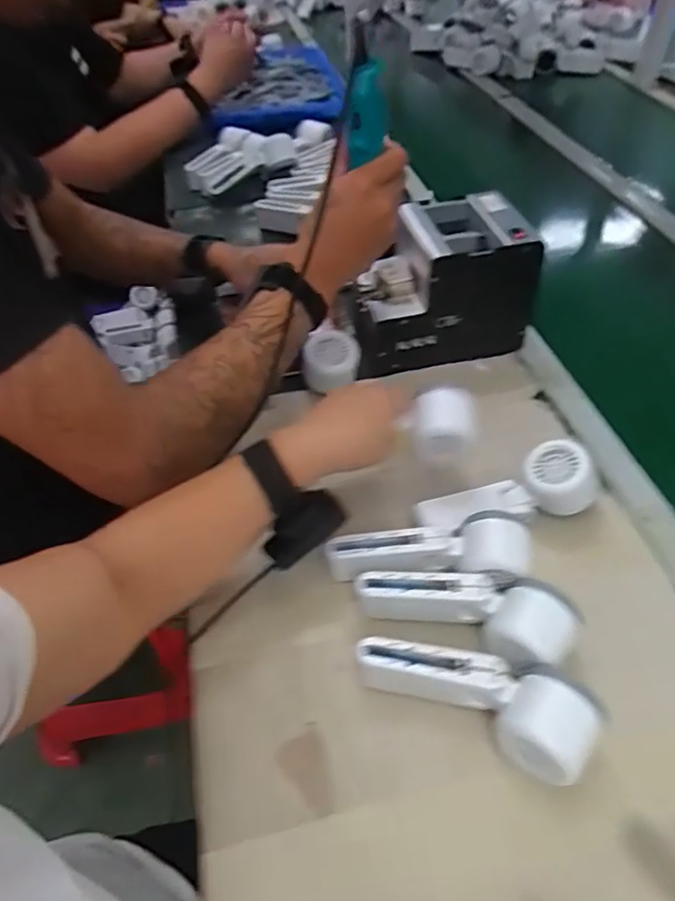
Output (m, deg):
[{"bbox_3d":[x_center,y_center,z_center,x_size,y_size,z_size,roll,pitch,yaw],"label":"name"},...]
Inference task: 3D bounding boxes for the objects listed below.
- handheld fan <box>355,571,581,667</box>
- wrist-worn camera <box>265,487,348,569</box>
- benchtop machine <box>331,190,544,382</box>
[{"bbox_3d":[0.098,0.125,0.455,0.168,0.045,0.064,4,46,20],"label":"handheld fan"},{"bbox_3d":[-0.025,0.061,0.462,0.067,0.040,0.028,-33,55,-26],"label":"wrist-worn camera"},{"bbox_3d":[0.116,-0.194,0.676,0.194,0.147,0.126,-9,48,-7],"label":"benchtop machine"}]

